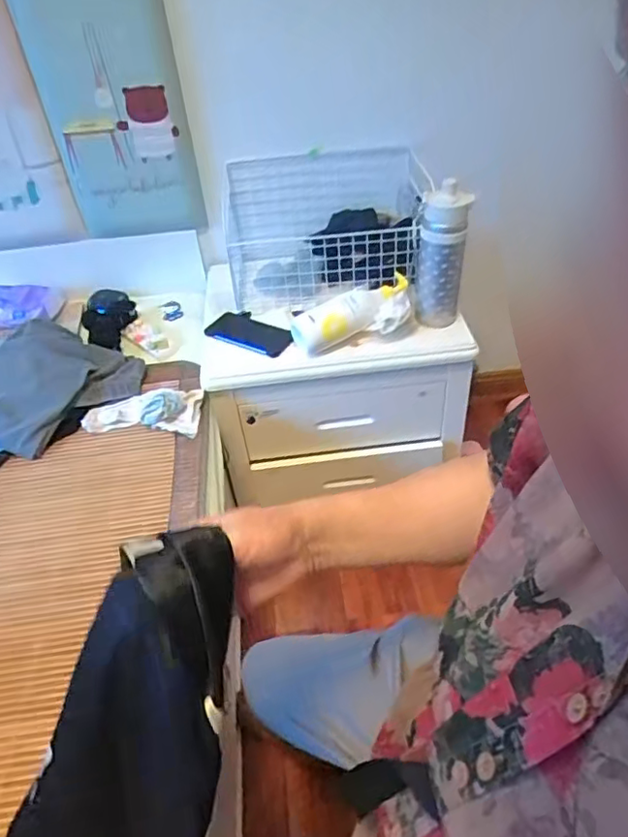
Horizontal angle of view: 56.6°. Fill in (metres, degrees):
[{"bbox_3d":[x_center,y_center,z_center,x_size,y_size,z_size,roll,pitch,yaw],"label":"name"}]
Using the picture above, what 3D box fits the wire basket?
[{"bbox_3d":[0.024,-0.379,1.153,0.383,0.198,0.287,-4,43,1],"label":"wire basket"}]

